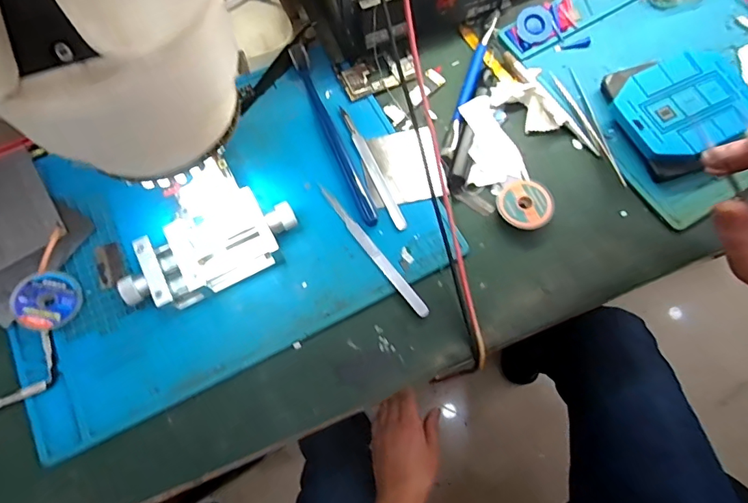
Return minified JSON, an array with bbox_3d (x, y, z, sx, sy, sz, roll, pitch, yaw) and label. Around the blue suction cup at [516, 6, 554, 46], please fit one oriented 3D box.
[{"bbox_3d":[0.155,-0.218,0.453,0.033,0.012,0.039,16,73,5],"label":"blue suction cup"}]

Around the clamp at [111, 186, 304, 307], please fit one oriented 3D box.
[{"bbox_3d":[-0.127,-0.002,0.367,0.134,0.030,0.060,-27,74,-9],"label":"clamp"}]

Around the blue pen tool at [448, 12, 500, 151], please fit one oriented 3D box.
[{"bbox_3d":[0.092,-0.162,0.437,0.011,0.007,0.159,19,73,6],"label":"blue pen tool"}]

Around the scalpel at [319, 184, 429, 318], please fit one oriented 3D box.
[{"bbox_3d":[-0.002,-0.002,0.381,0.010,0.005,0.136,-36,76,-11],"label":"scalpel"}]

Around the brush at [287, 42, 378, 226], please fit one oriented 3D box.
[{"bbox_3d":[-0.037,-0.106,0.416,0.014,0.013,0.186,-22,74,-7],"label":"brush"}]

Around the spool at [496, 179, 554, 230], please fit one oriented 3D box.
[{"bbox_3d":[0.126,-0.039,0.395,0.043,0.012,0.043,0,72,0],"label":"spool"}]

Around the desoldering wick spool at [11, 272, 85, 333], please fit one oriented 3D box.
[{"bbox_3d":[-0.252,0.038,0.365,0.045,0.008,0.044,10,63,-19],"label":"desoldering wick spool"}]

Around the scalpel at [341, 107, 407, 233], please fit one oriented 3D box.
[{"bbox_3d":[-0.001,-0.075,0.411,0.011,0.004,0.128,-22,74,-7],"label":"scalpel"}]

